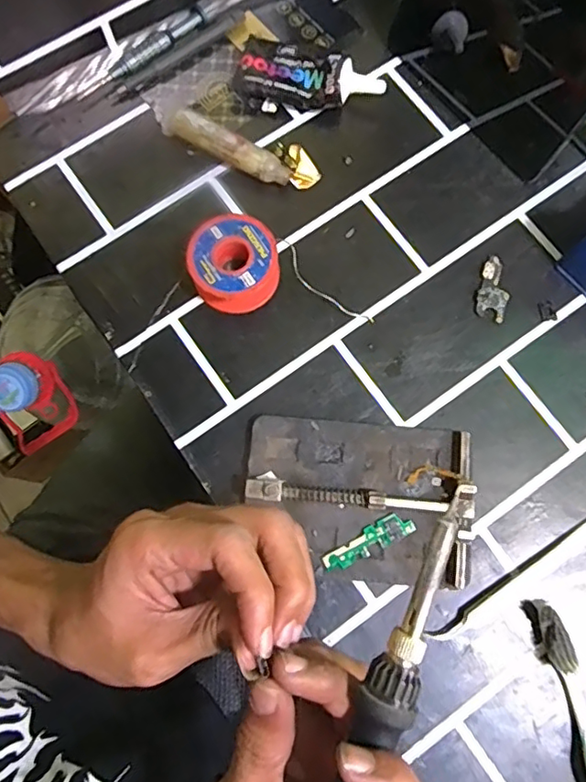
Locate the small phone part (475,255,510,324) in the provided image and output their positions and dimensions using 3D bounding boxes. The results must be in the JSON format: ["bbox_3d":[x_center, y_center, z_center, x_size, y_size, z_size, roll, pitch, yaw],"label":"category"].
[{"bbox_3d":[0.128,-0.065,0.364,0.019,0.004,0.042,15,77,4],"label":"small phone part"}]

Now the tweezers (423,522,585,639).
[{"bbox_3d":[0.140,0.099,0.323,0.146,0.004,0.010,-33,79,-7],"label":"tweezers"}]

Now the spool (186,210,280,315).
[{"bbox_3d":[-0.036,-0.079,0.355,0.052,0.029,0.053,0,77,0],"label":"spool"}]

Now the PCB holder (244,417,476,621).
[{"bbox_3d":[0.035,0.063,0.326,0.123,0.020,0.089,5,77,2],"label":"PCB holder"}]

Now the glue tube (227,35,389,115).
[{"bbox_3d":[0.009,-0.211,0.390,0.097,0.024,0.046,17,77,4],"label":"glue tube"}]

